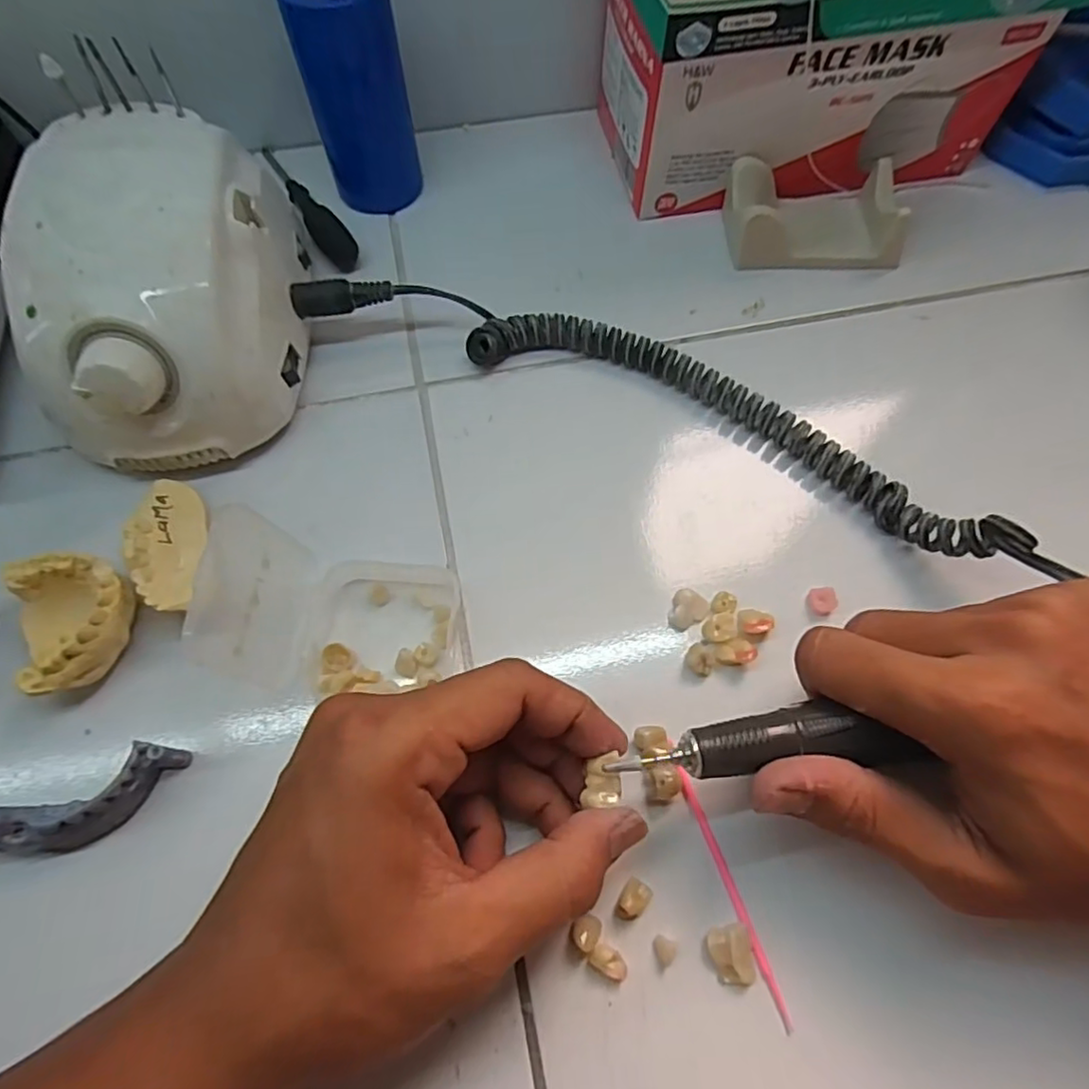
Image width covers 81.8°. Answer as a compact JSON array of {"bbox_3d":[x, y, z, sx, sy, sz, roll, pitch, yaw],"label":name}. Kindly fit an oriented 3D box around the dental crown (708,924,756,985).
[{"bbox_3d":[0.064,0.139,0.213,0.015,0.007,0.018,-11,67,-5],"label":"dental crown"}]

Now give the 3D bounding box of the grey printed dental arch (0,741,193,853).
[{"bbox_3d":[-0.166,0.094,0.226,0.069,0.022,0.022,-22,68,-10],"label":"grey printed dental arch"}]

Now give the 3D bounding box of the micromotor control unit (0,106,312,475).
[{"bbox_3d":[-0.164,-0.108,0.278,0.094,0.085,0.133,-2,66,-1],"label":"micromotor control unit"}]

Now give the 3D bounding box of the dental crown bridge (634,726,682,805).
[{"bbox_3d":[0.043,0.082,0.237,0.013,0.008,0.027,-11,67,-5],"label":"dental crown bridge"}]

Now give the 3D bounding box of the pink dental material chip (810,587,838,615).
[{"bbox_3d":[0.117,0.024,0.265,0.010,0.006,0.012,-8,67,-4],"label":"pink dental material chip"}]

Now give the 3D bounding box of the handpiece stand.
[{"bbox_3d":[0.143,-0.177,0.339,0.090,0.032,0.053,-6,67,-3],"label":"handpiece stand"}]

